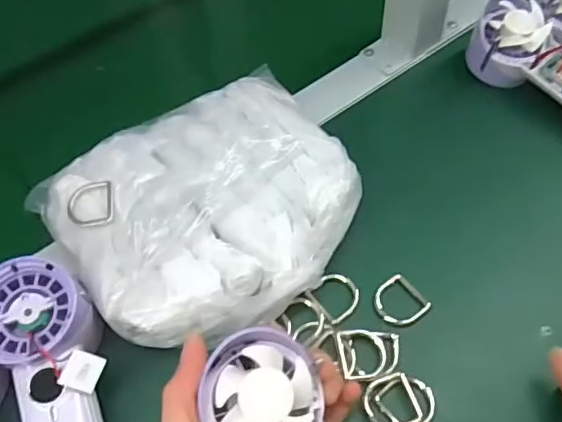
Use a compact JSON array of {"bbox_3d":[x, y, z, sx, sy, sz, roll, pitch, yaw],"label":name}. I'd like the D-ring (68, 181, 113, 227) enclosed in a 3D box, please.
[{"bbox_3d":[-0.131,-0.004,0.389,0.031,0.004,0.035,-8,56,-2],"label":"D-ring"}]

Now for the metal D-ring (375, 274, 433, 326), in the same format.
[{"bbox_3d":[0.080,0.062,0.383,0.031,0.007,0.033,-40,76,-11],"label":"metal D-ring"}]

